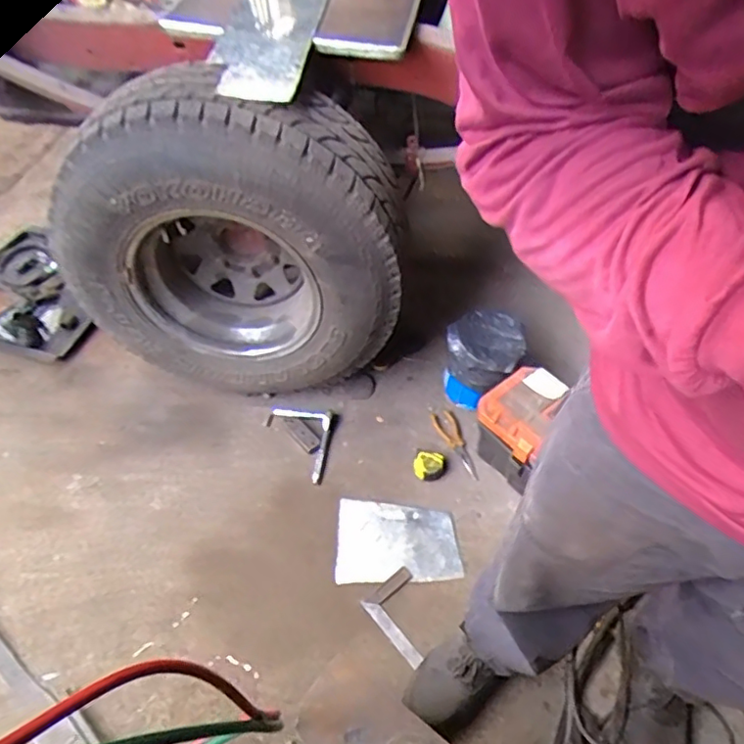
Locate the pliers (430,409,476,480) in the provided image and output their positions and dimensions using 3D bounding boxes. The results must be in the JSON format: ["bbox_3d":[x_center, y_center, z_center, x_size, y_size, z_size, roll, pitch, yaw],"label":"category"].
[{"bbox_3d":[0.201,0.175,1.450,0.059,0.013,0.199,-14,53,-13],"label":"pliers"}]

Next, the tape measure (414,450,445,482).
[{"bbox_3d":[0.134,0.220,1.391,0.076,0.043,0.068,12,51,9],"label":"tape measure"}]

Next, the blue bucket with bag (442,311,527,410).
[{"bbox_3d":[0.272,-0.020,1.507,0.182,0.210,0.229,12,51,9],"label":"blue bucket with bag"}]

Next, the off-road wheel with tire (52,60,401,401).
[{"bbox_3d":[-0.305,-0.236,1.287,0.651,0.663,0.340,-9,51,-8],"label":"off-road wheel with tire"}]

